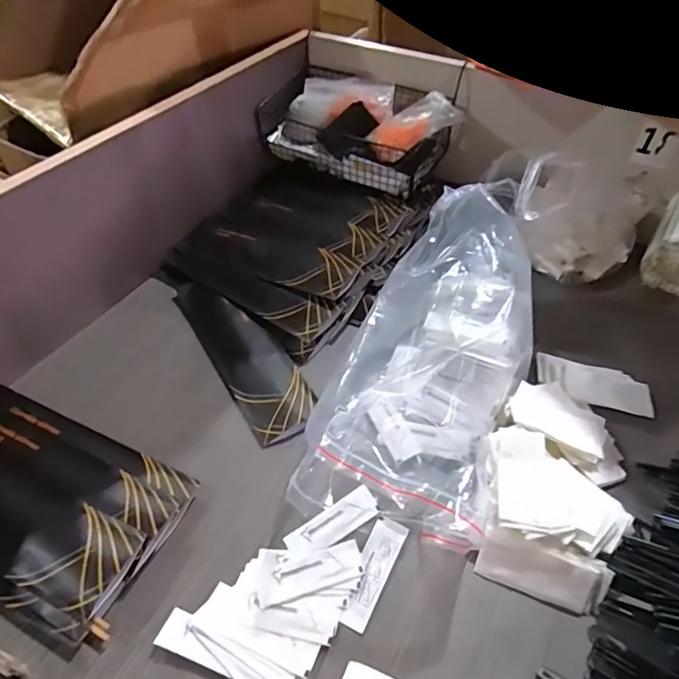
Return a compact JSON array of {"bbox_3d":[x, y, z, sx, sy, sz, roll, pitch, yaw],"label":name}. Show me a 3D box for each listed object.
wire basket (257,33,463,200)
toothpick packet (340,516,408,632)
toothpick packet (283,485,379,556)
[{"bbox_3d":[0.033,-0.334,0.794,0.289,0.103,0.152,23,52,19],"label":"wire basket"},{"bbox_3d":[0.030,0.208,0.454,0.030,0.004,0.098,21,51,17],"label":"toothpick packet"},{"bbox_3d":[-0.005,0.175,0.479,0.093,0.008,0.031,-28,54,-23],"label":"toothpick packet"}]

